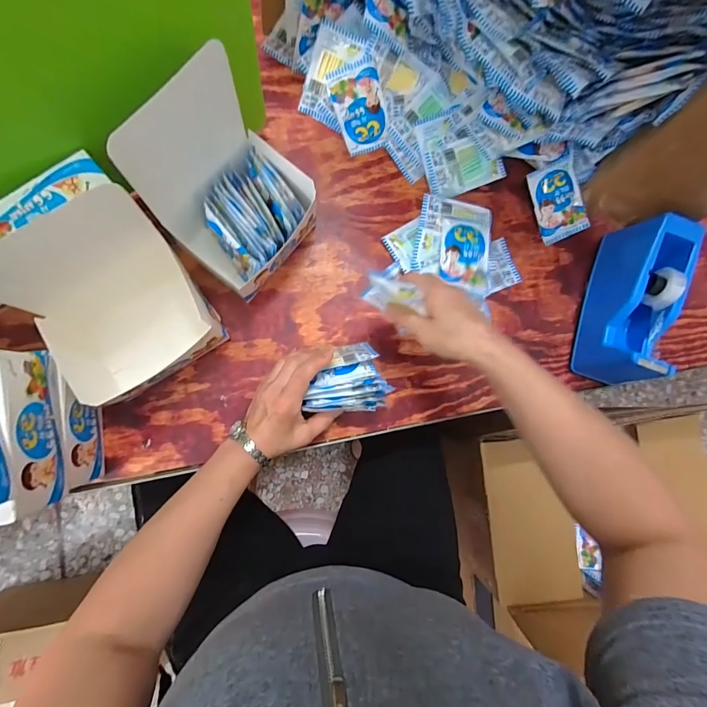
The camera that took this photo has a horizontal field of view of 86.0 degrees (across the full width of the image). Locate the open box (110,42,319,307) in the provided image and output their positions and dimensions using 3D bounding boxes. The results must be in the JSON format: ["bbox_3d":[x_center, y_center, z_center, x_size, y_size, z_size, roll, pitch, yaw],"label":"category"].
[{"bbox_3d":[-0.120,-0.166,0.403,0.117,0.189,0.140,36,81,-1],"label":"open box"}]

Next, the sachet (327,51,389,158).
[{"bbox_3d":[0.010,-0.329,0.510,0.063,0.011,0.104,-18,115,5],"label":"sachet"}]

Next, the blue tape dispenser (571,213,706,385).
[{"bbox_3d":[0.362,-0.067,0.498,0.067,0.106,0.208,19,82,-4],"label":"blue tape dispenser"}]

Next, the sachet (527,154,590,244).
[{"bbox_3d":[0.288,-0.214,0.534,0.066,0.013,0.101,-23,107,6],"label":"sachet"}]

